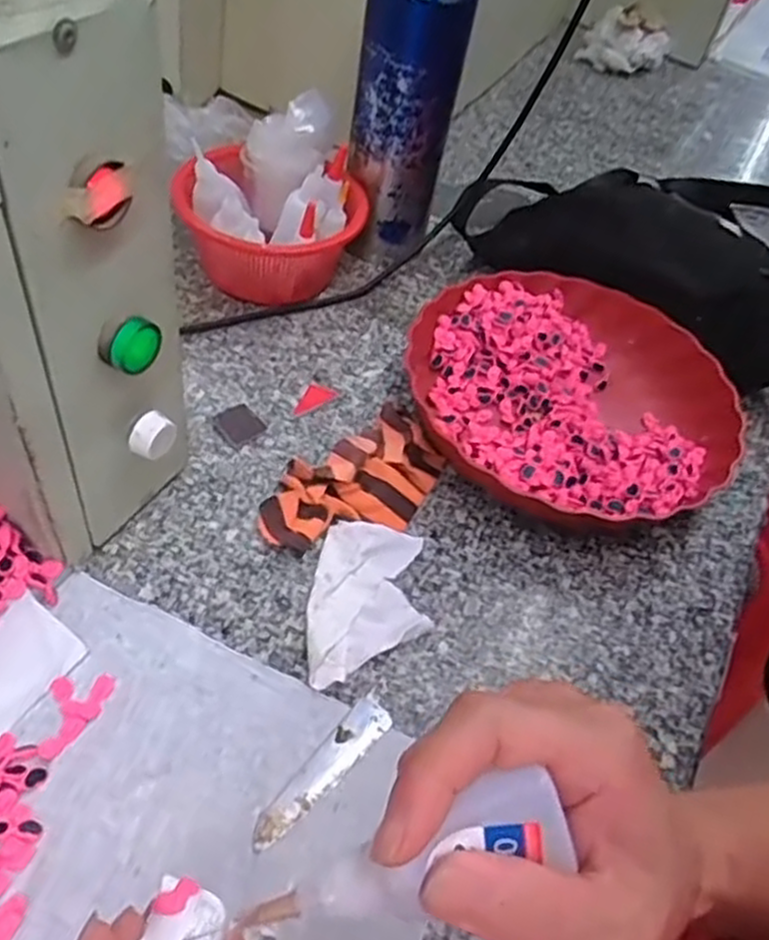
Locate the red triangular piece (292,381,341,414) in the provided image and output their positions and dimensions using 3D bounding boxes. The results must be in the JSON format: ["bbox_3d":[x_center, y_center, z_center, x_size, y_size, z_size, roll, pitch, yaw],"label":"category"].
[{"bbox_3d":[-0.049,-0.053,0.557,0.023,0.004,0.037,20,49,5],"label":"red triangular piece"}]

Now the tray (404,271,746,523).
[{"bbox_3d":[0.138,-0.056,0.565,0.231,0.049,0.232,-15,55,-23],"label":"tray"}]

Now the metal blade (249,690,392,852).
[{"bbox_3d":[-0.031,0.155,0.389,0.021,0.004,0.094,36,52,17],"label":"metal blade"}]

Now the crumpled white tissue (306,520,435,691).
[{"bbox_3d":[-0.010,0.076,0.452,0.073,0.016,0.099,1,50,-12],"label":"crumpled white tissue"}]

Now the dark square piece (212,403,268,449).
[{"bbox_3d":[-0.102,-0.032,0.530,0.032,0.006,0.030,41,54,21],"label":"dark square piece"}]

